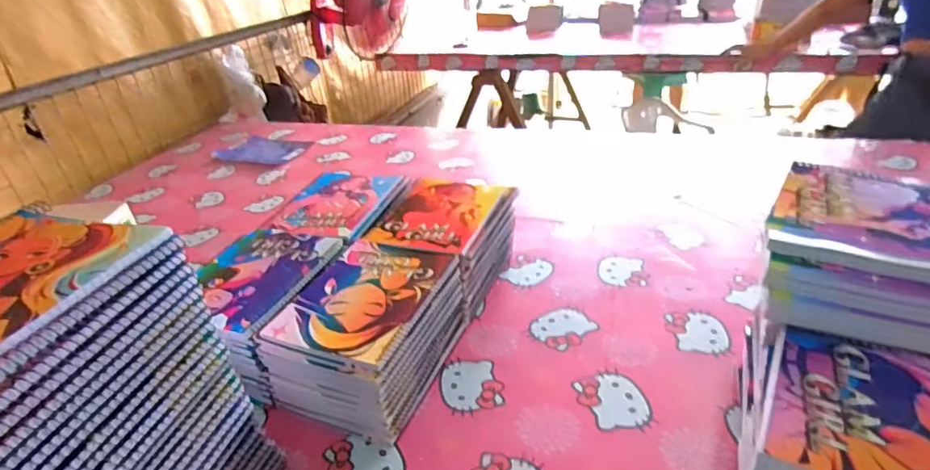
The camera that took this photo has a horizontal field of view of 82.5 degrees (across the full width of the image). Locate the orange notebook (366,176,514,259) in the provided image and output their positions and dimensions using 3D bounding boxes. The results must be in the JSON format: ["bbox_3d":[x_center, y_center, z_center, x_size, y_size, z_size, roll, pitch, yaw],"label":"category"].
[{"bbox_3d":[-0.035,-0.032,0.780,0.164,0.015,0.212,8,32,21],"label":"orange notebook"}]

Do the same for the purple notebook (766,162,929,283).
[{"bbox_3d":[0.384,-0.012,0.456,0.200,0.020,0.164,15,35,30],"label":"purple notebook"}]

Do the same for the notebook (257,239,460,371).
[{"bbox_3d":[-0.117,0.068,0.618,0.157,0.010,0.197,8,32,22],"label":"notebook"}]

